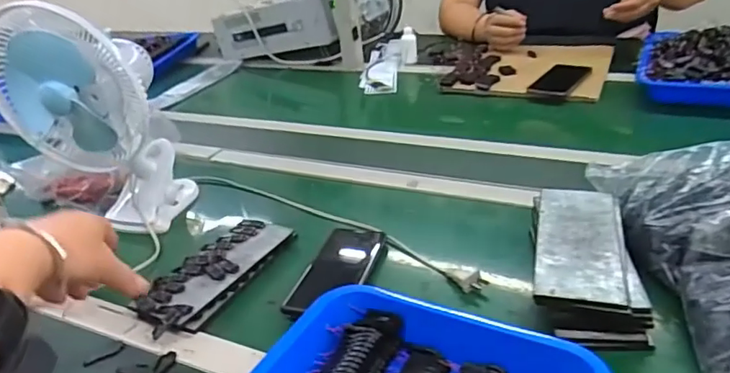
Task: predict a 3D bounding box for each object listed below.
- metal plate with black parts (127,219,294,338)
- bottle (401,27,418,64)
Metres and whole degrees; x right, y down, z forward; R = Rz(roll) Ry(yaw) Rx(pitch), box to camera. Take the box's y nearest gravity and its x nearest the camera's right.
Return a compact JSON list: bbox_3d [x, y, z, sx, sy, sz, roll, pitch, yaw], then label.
[{"bbox_3d":[-0.174,0.099,0.649,0.082,0.022,0.208,9,30,27],"label":"metal plate with black parts"},{"bbox_3d":[0.105,-0.336,1.328,0.042,0.081,0.032,-4,28,6],"label":"bottle"}]

